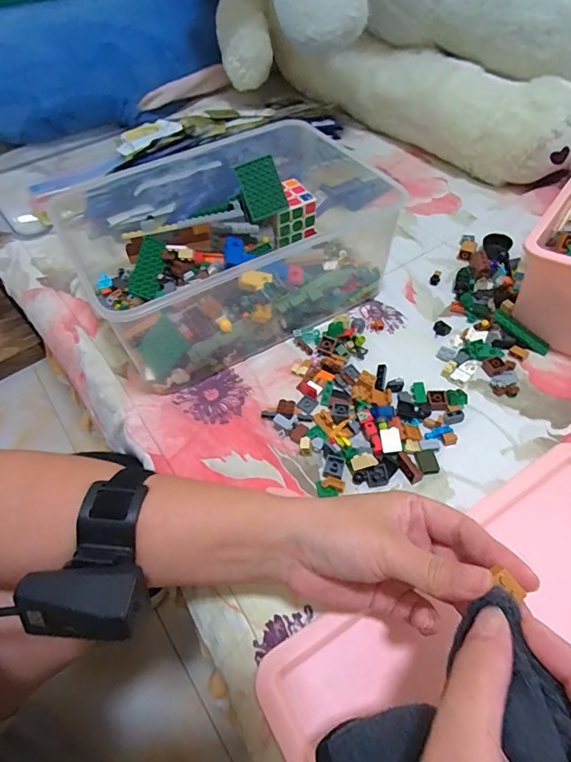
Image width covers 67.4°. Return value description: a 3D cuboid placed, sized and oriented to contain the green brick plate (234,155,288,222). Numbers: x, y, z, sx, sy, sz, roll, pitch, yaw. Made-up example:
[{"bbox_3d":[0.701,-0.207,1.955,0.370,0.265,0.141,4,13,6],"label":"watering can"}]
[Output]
[{"bbox_3d":[-0.028,-0.228,0.510,0.047,0.064,0.006,-20,21,3],"label":"green brick plate"}]

